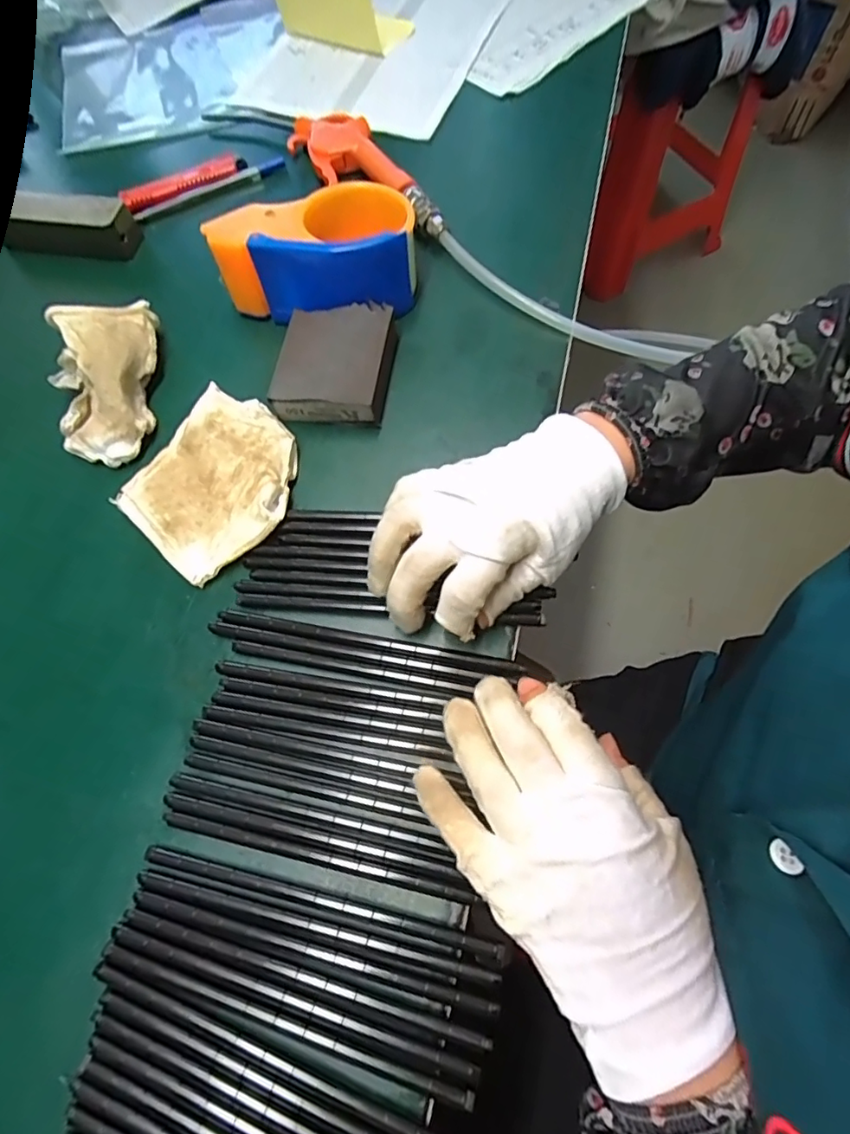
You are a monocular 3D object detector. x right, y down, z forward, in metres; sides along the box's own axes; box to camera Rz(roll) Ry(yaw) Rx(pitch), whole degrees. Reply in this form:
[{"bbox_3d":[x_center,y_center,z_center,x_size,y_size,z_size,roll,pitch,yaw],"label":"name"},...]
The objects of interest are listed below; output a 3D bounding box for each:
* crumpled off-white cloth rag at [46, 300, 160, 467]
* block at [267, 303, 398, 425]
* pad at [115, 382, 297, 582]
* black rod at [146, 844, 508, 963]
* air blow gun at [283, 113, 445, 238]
[{"bbox_3d":[-0.214,-0.124,0.364,0.075,0.047,0.111,-19,68,-3],"label":"crumpled off-white cloth rag"},{"bbox_3d":[-0.058,-0.135,0.361,0.072,0.027,0.080,5,68,7],"label":"block"},{"bbox_3d":[-0.129,-0.054,0.338,0.105,0.020,0.105,40,76,18],"label":"pad"},{"bbox_3d":[-0.050,0.154,0.248,0.171,0.005,0.009,10,69,8],"label":"black rod"},{"bbox_3d":[-0.045,-0.317,0.432,0.056,0.023,0.195,-34,69,-9],"label":"air blow gun"}]

